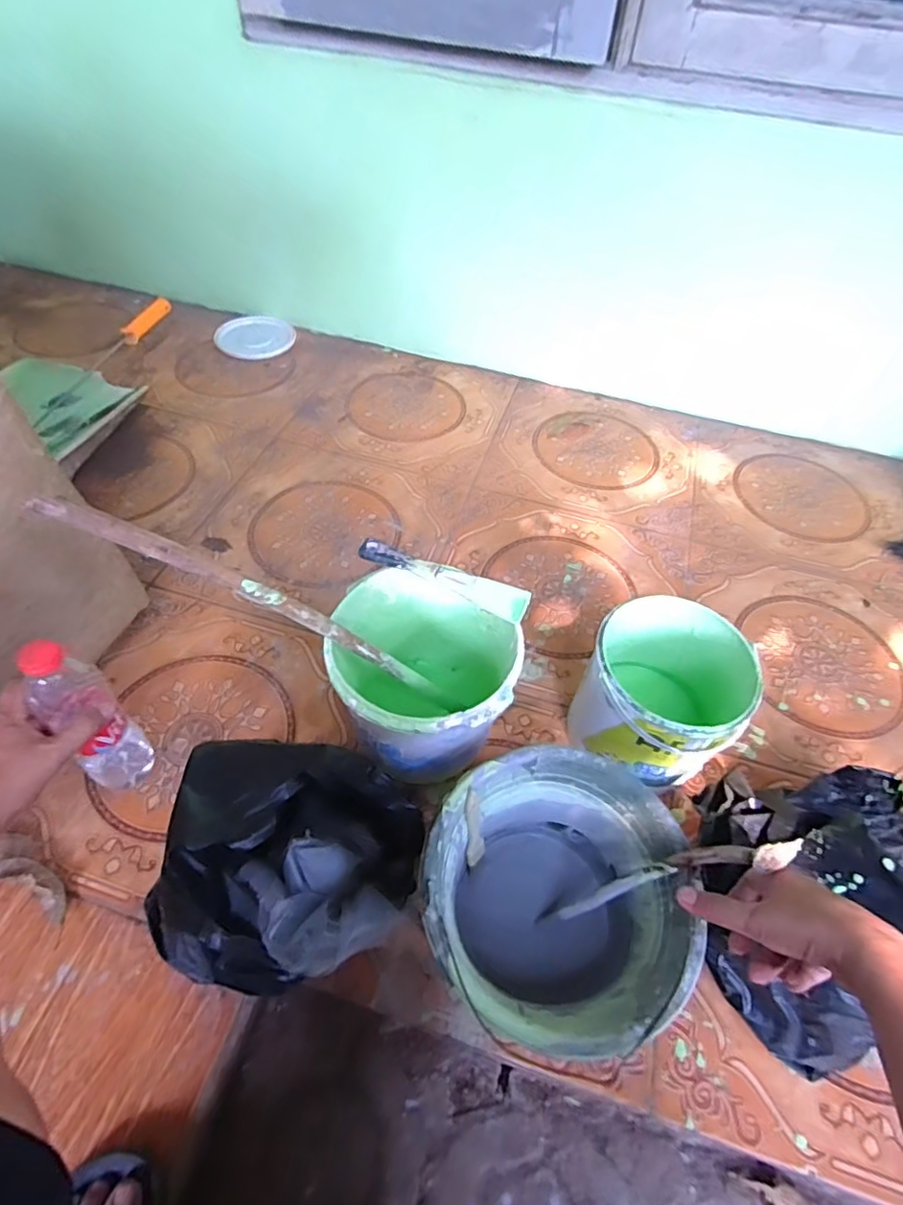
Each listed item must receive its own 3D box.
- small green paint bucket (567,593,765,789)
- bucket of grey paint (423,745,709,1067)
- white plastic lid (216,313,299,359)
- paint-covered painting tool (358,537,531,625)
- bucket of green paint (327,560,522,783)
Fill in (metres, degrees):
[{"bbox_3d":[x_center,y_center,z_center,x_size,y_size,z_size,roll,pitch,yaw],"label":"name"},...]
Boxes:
[{"bbox_3d":[0.247,0.121,0.730,0.174,0.182,0.178,2,51,-3],"label":"small green paint bucket"},{"bbox_3d":[0.093,0.295,0.588,0.231,0.168,0.235,2,51,-3],"label":"bucket of grey paint"},{"bbox_3d":[-0.456,-0.620,1.385,0.176,0.026,0.155,-10,53,-13],"label":"white plastic lid"},{"bbox_3d":[-0.008,-0.033,0.688,0.202,0.017,0.046,21,52,12],"label":"paint-covered painting tool"},{"bbox_3d":[-0.035,0.100,0.716,0.202,0.195,0.204,2,51,-3],"label":"bucket of green paint"}]

